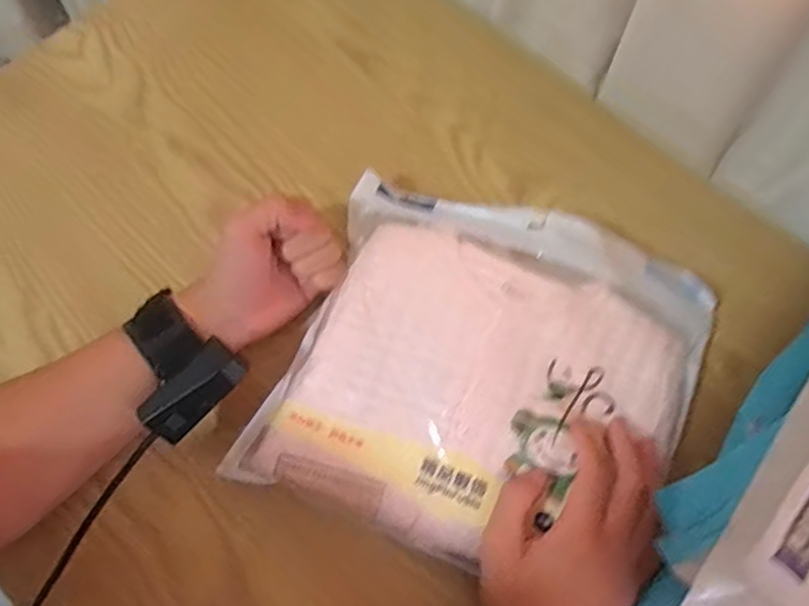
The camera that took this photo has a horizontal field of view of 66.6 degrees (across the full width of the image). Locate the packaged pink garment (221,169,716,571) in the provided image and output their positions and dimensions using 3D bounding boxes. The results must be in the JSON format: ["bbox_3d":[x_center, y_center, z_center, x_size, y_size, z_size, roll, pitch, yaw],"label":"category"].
[{"bbox_3d":[0.058,0.044,0.423,0.273,0.037,0.247,19,69,8],"label":"packaged pink garment"}]

